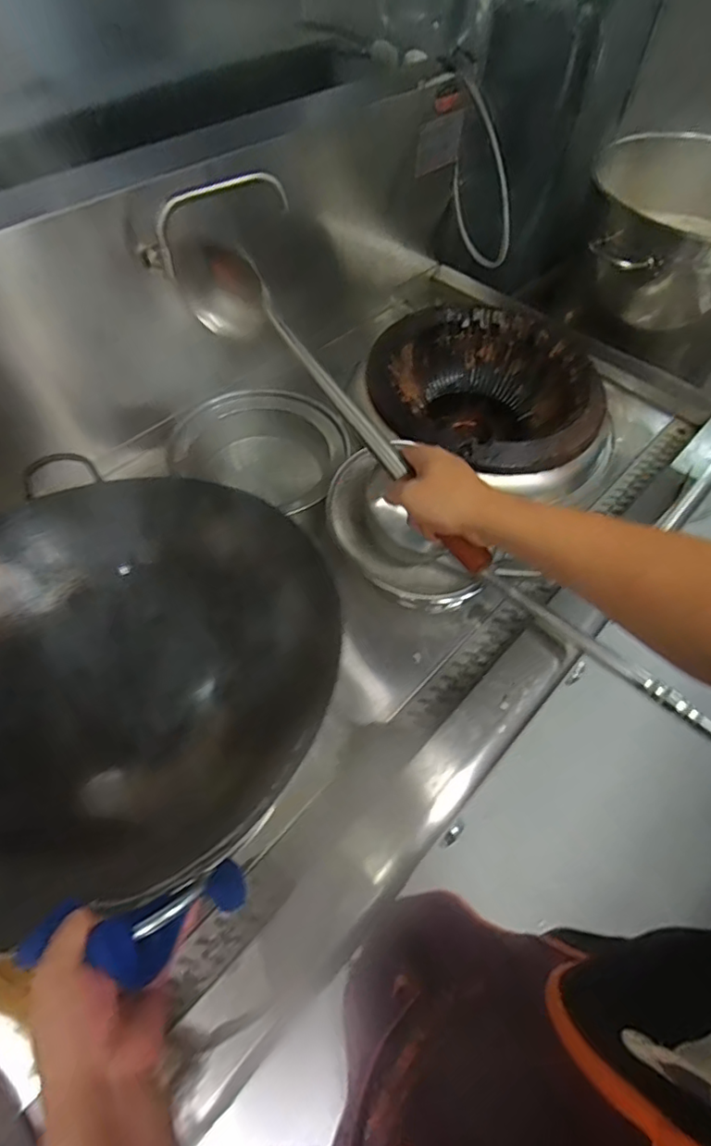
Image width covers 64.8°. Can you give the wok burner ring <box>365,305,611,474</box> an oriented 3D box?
[{"bbox_3d":[0.229,-0.317,1.083,0.402,0.182,0.412,1,56,-2],"label":"wok burner ring"}]

